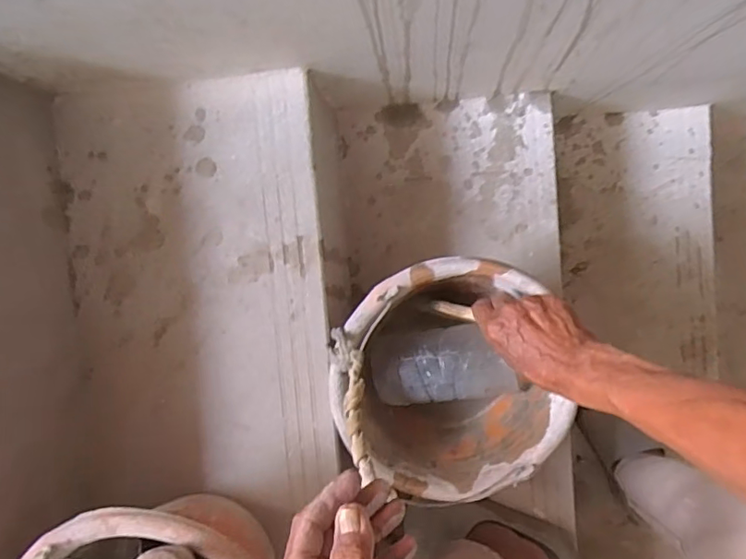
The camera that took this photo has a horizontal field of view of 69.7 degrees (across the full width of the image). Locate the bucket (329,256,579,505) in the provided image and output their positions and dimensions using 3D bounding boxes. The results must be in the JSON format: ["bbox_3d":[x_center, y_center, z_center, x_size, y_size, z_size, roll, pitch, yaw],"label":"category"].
[{"bbox_3d":[0.076,0.101,0.565,0.213,0.229,0.231,0,94,5],"label":"bucket"}]

